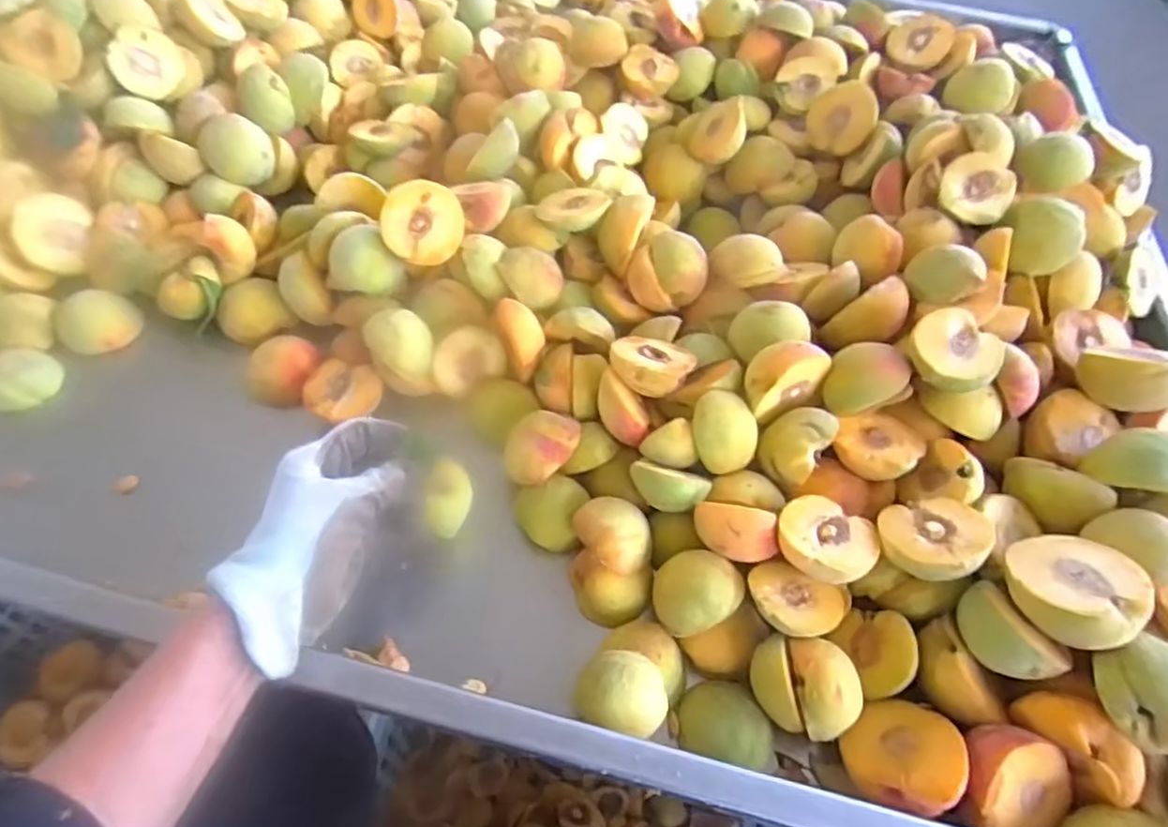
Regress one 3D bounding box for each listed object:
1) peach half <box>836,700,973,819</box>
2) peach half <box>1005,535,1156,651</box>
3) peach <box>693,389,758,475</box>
[{"bbox_3d":[0.185,0.199,0.388,0.060,0.033,0.060,-8,56,12],"label":"peach half"},{"bbox_3d":[0.285,0.104,0.390,0.061,0.030,0.068,-26,38,-23],"label":"peach half"},{"bbox_3d":[0.098,0.012,0.474,0.045,0.056,0.033,-18,13,-6],"label":"peach"}]

